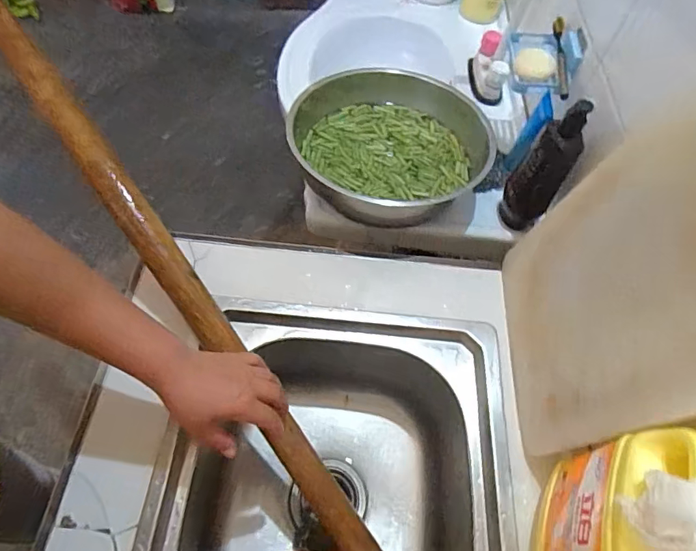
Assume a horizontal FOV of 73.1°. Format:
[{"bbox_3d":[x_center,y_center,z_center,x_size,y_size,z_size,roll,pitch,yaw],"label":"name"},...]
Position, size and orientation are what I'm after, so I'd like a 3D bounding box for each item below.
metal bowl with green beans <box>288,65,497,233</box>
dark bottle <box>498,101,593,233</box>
[{"bbox_3d":[0.057,-0.204,0.745,0.312,0.097,0.310,2,58,-3],"label":"metal bowl with green beans"},{"bbox_3d":[0.275,-0.145,0.675,0.069,0.204,0.072,27,60,12],"label":"dark bottle"}]

